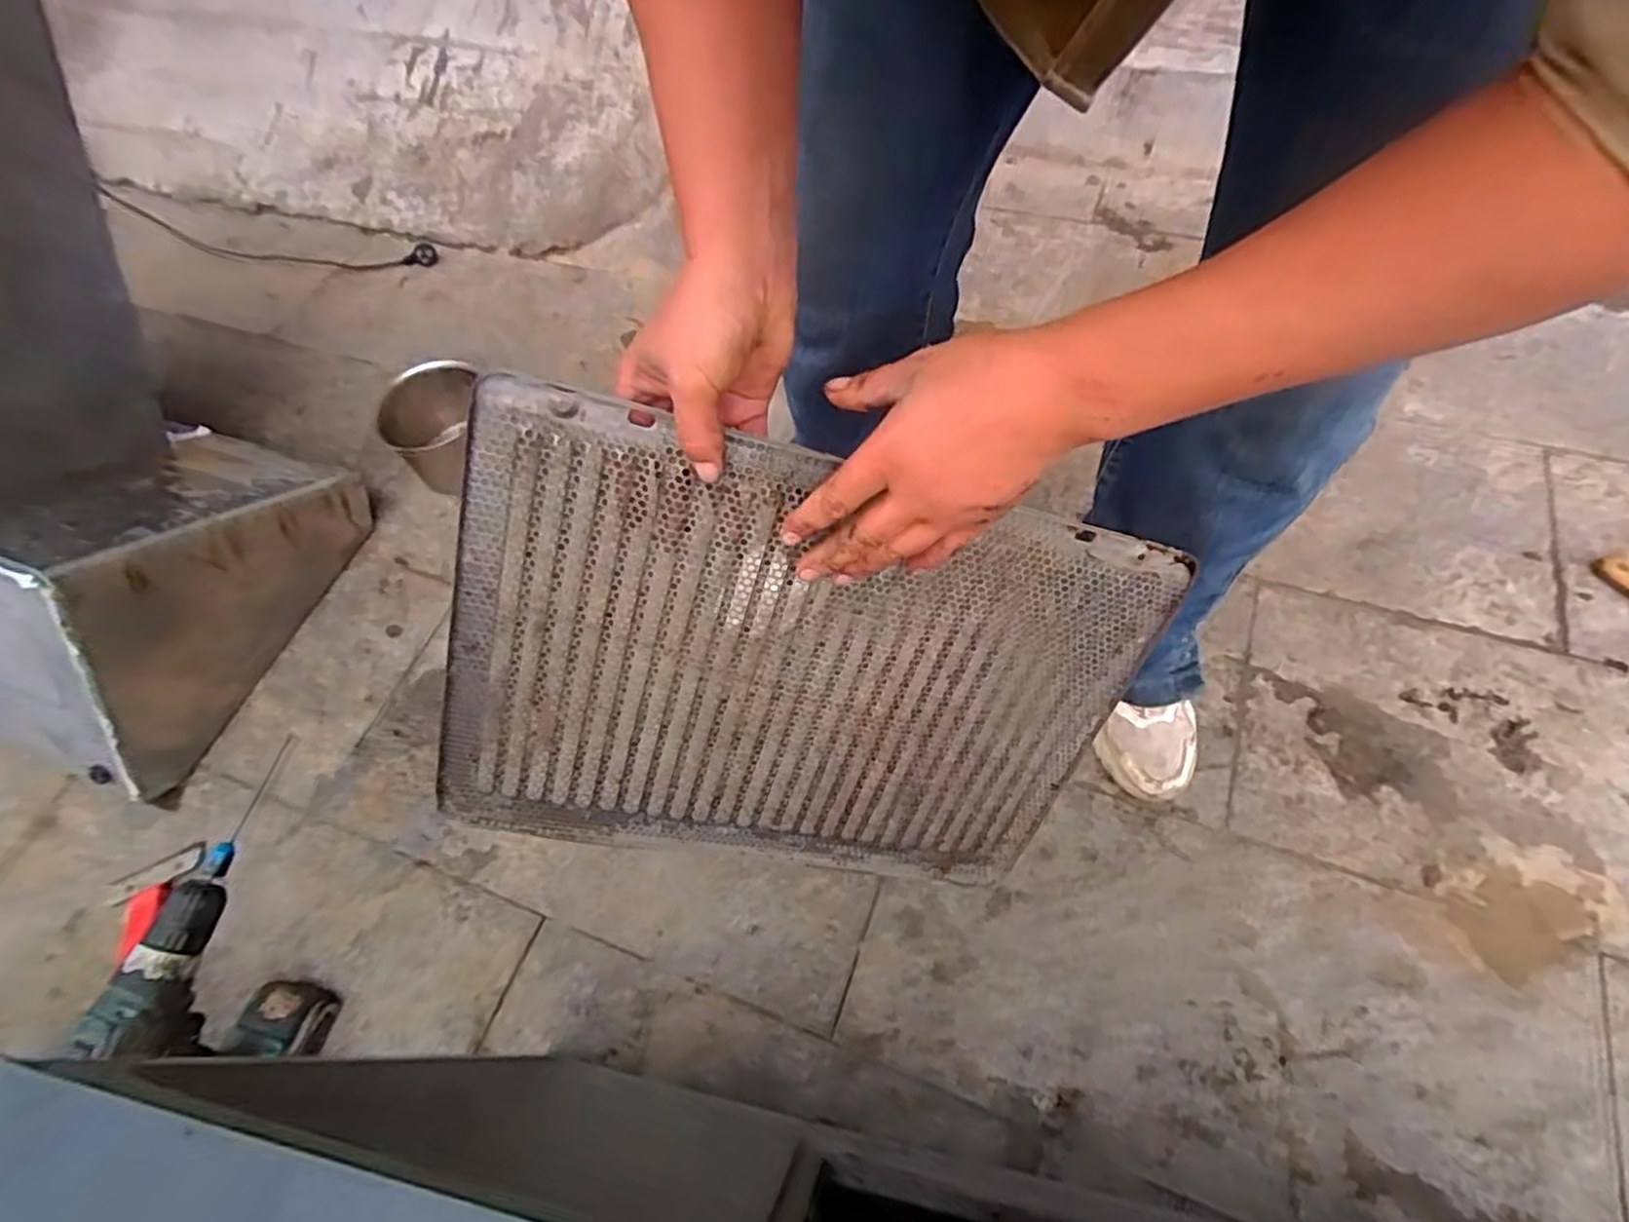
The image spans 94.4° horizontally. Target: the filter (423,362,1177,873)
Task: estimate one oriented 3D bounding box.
[{"bbox_3d":[-0.007,0.050,0.462,0.398,0.288,0.010,12,29,-14],"label":"filter"}]

